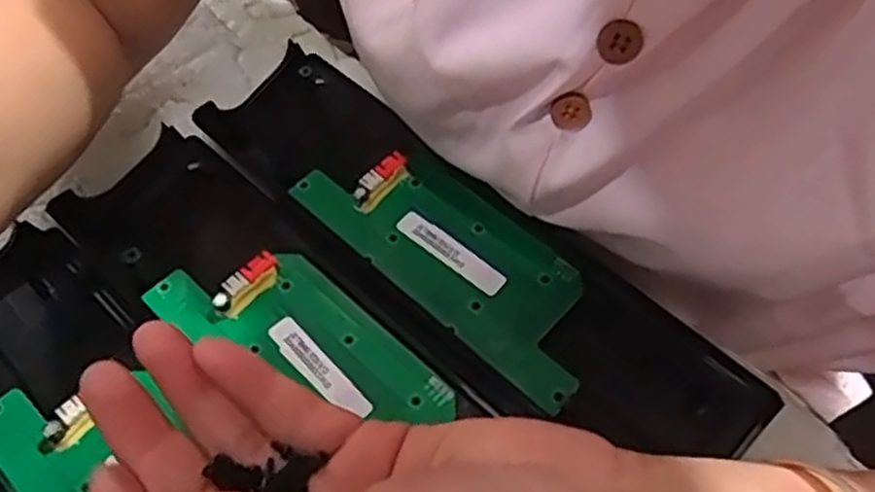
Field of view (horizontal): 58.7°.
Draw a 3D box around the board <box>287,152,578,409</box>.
[{"bbox_3d":[0.008,0.001,0.302,0.134,0.006,0.052,39,65,21],"label":"board"}]

